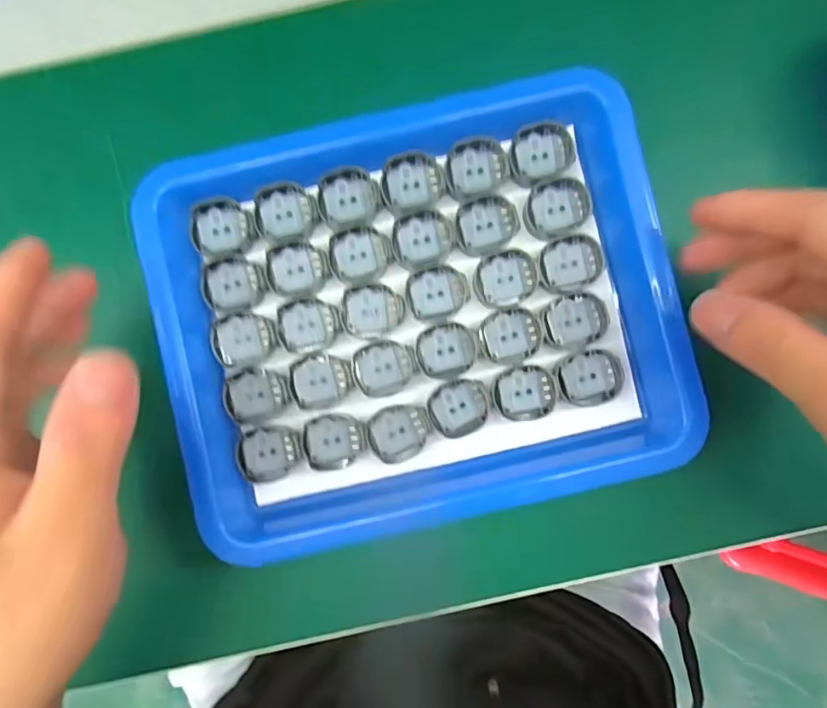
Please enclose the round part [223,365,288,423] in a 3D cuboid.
[{"bbox_3d":[-0.071,0.018,0.235,0.026,0.004,0.024,-21,87,-1],"label":"round part"}]

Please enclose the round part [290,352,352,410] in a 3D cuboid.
[{"bbox_3d":[-0.042,0.011,0.235,0.027,0.004,0.024,-16,87,0],"label":"round part"}]

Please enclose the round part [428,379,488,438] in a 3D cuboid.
[{"bbox_3d":[0.020,0.023,0.232,0.025,0.004,0.024,0,87,0],"label":"round part"}]

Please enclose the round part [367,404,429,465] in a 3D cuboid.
[{"bbox_3d":[-0.007,0.036,0.233,0.026,0.004,0.025,2,87,1],"label":"round part"}]

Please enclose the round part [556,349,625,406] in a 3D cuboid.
[{"bbox_3d":[0.079,0.011,0.232,0.029,0.004,0.024,-16,87,0],"label":"round part"}]

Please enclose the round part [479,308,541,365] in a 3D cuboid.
[{"bbox_3d":[0.044,-0.008,0.233,0.027,0.004,0.023,-24,87,-1],"label":"round part"}]

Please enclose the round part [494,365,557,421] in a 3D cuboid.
[{"bbox_3d":[0.050,0.018,0.232,0.026,0.004,0.023,-7,87,0],"label":"round part"}]

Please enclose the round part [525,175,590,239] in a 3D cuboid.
[{"bbox_3d":[0.066,-0.066,0.236,0.029,0.004,0.026,-3,87,0],"label":"round part"}]

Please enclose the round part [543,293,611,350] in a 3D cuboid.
[{"bbox_3d":[0.073,-0.015,0.233,0.028,0.004,0.023,-4,87,0],"label":"round part"}]

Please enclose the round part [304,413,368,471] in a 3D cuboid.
[{"bbox_3d":[-0.035,0.039,0.234,0.028,0.004,0.024,-7,87,0],"label":"round part"}]

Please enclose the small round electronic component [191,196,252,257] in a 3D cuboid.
[{"bbox_3d":[-0.087,-0.059,0.238,0.026,0.006,0.025,-9,87,0],"label":"small round electronic component"}]

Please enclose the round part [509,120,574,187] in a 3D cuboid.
[{"bbox_3d":[0.058,-0.091,0.234,0.030,0.007,0.025,-17,87,0],"label":"round part"}]

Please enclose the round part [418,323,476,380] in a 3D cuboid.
[{"bbox_3d":[0.015,-0.002,0.234,0.026,0.004,0.024,0,87,0],"label":"round part"}]

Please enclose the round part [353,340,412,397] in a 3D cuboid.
[{"bbox_3d":[-0.013,0.006,0.234,0.025,0.004,0.024,0,87,0],"label":"round part"}]

